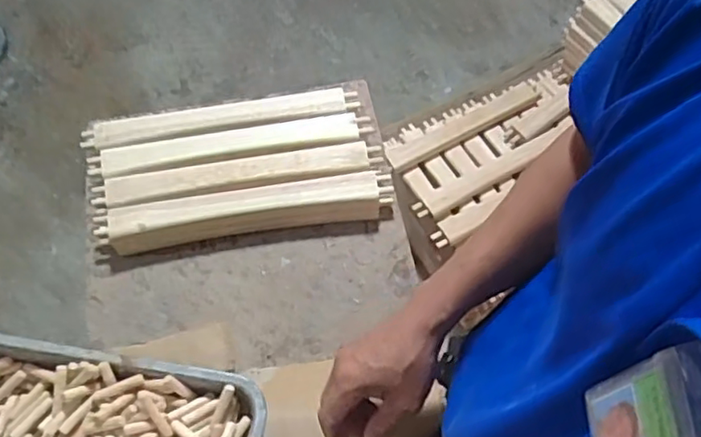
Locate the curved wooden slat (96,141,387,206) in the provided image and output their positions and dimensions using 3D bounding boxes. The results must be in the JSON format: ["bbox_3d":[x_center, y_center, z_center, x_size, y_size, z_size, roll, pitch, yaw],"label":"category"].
[{"bbox_3d":[-0.159,-0.065,0.894,0.406,0.023,0.050,-8,63,-5],"label":"curved wooden slat"}]

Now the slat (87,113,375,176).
[{"bbox_3d":[-0.173,-0.109,0.919,0.410,0.023,0.046,-10,63,-5],"label":"slat"}]

